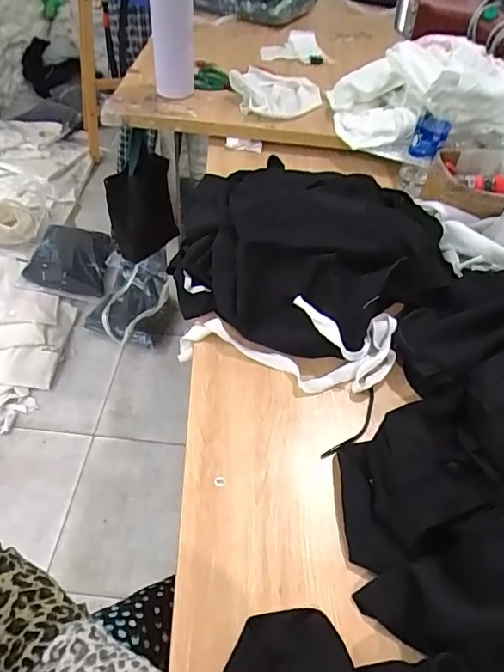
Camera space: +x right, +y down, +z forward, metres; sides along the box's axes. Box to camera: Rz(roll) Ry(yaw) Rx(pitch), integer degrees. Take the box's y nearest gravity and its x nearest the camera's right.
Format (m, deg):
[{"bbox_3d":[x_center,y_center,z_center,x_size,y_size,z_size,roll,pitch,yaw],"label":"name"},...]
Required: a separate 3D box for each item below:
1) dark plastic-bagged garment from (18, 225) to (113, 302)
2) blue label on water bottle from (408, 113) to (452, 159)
[{"bbox_3d":[-0.644,-0.276,1.778,0.263,0.066,0.310,2,49,-3],"label":"dark plastic-bagged garment"},{"bbox_3d":[0.331,-0.370,0.931,0.059,0.053,0.057,22,51,14],"label":"blue label on water bottle"}]

